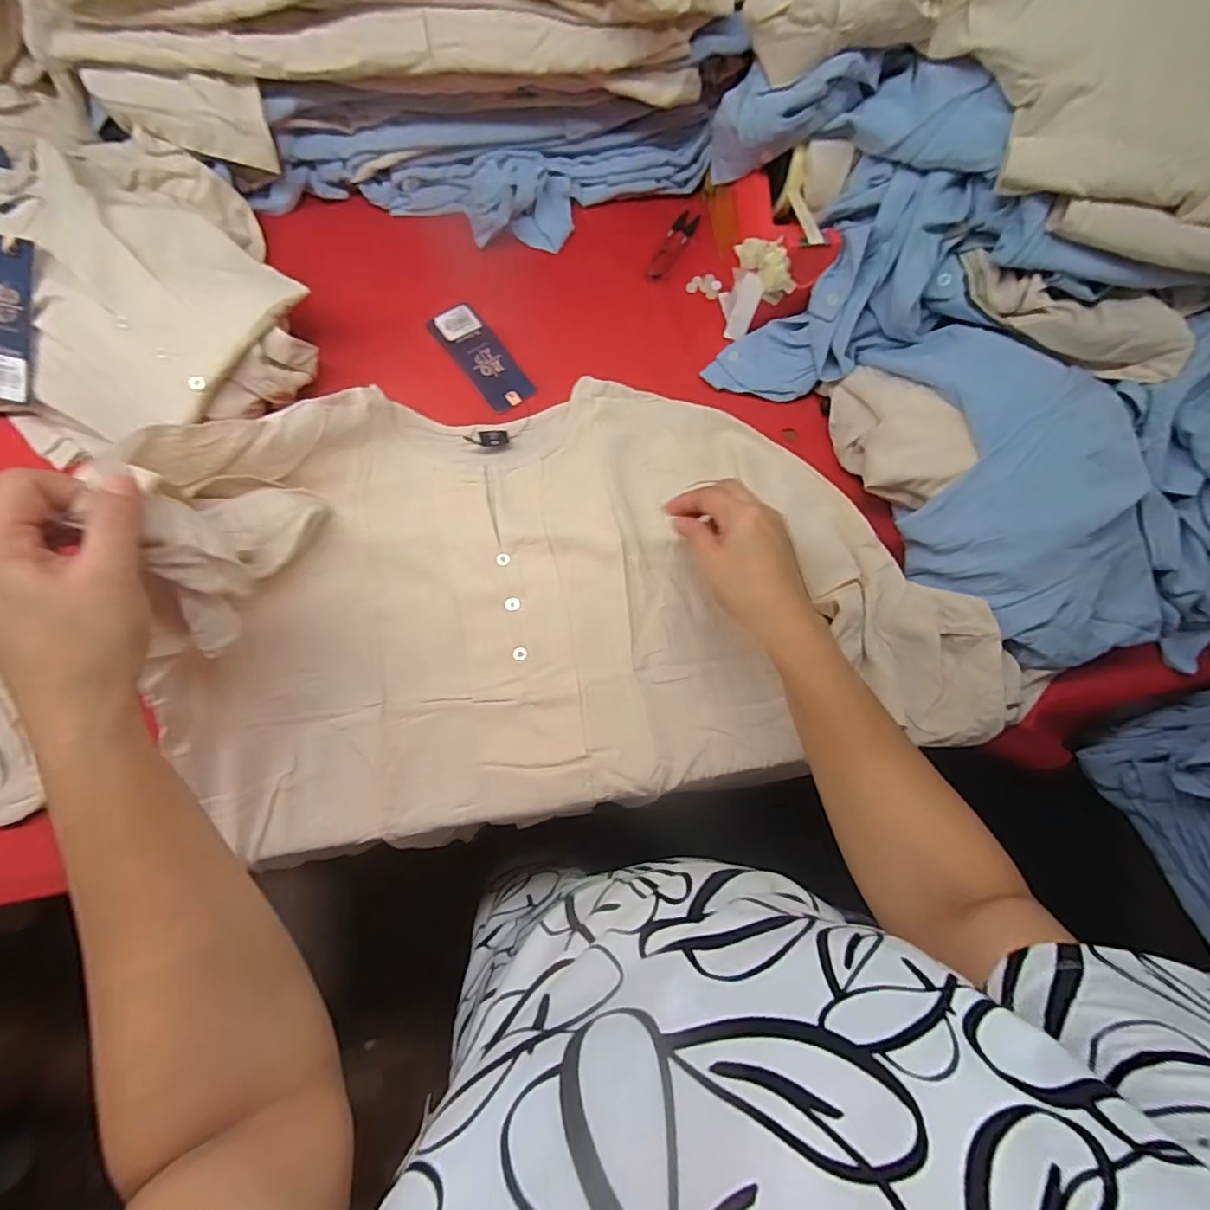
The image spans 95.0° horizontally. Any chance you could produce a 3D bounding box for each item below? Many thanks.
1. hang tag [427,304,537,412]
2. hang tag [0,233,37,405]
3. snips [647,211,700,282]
[{"bbox_3d":[-0.117,-0.235,0.523,0.046,0.005,0.119,-35,78,-14],"label":"hang tag"},{"bbox_3d":[-0.467,-0.221,0.434,0.048,0.006,0.122,19,104,7],"label":"hang tag"},{"bbox_3d":[0.069,-0.373,0.575,0.021,0.008,0.098,30,72,5],"label":"snips"}]

